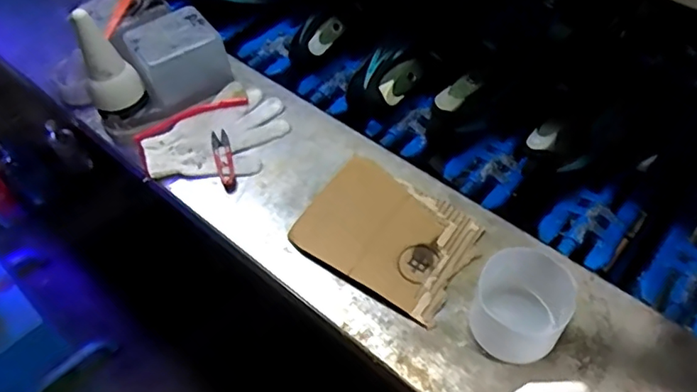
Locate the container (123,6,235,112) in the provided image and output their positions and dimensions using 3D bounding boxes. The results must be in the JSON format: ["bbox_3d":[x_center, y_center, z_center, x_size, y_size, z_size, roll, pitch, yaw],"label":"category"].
[{"bbox_3d":[-0.246,-0.195,0.807,0.122,0.094,0.093,-29,57,-16],"label":"container"}]

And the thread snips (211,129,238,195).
[{"bbox_3d":[-0.170,-0.050,0.764,0.025,0.010,0.108,-16,55,-8],"label":"thread snips"}]

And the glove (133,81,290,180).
[{"bbox_3d":[-0.184,-0.083,0.786,0.200,0.023,0.149,-32,58,-18],"label":"glove"}]

